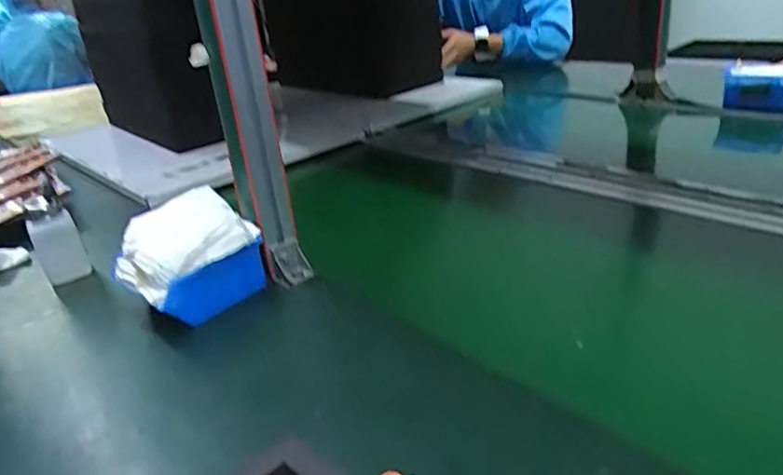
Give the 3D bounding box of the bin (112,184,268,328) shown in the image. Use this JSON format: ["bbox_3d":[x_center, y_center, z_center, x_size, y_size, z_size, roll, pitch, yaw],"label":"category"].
[{"bbox_3d":[-0.222,0.024,0.634,0.136,0.106,0.115,-25,31,-34],"label":"bin"}]

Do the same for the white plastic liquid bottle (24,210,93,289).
[{"bbox_3d":[-0.416,0.013,0.727,0.052,0.084,0.030,-23,30,-31],"label":"white plastic liquid bottle"}]

